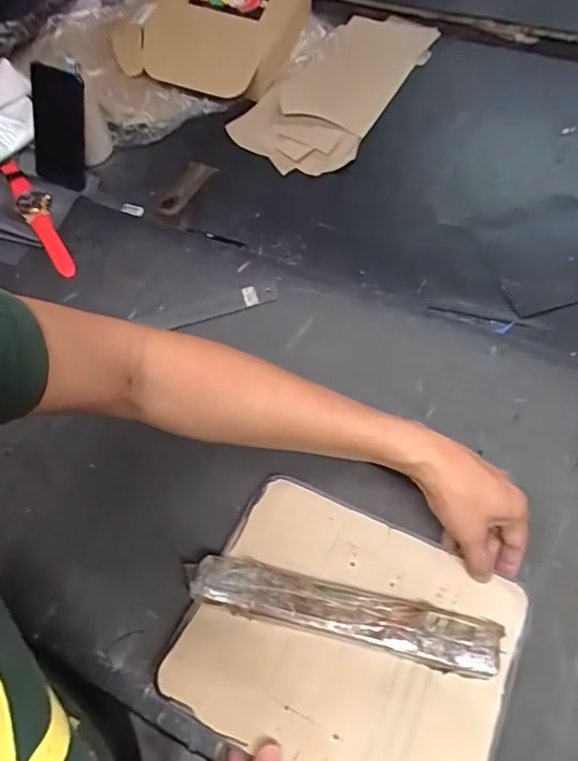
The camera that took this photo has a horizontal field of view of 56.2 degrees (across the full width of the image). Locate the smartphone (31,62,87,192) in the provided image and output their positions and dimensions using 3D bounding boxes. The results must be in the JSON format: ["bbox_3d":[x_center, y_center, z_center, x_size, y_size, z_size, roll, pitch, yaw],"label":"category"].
[{"bbox_3d":[-0.353,-0.384,0.829,0.086,0.161,0.012,18,31,4],"label":"smartphone"}]

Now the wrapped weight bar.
[{"bbox_3d":[0.041,0.197,0.465,0.261,0.031,0.047,9,63,15],"label":"wrapped weight bar"}]

